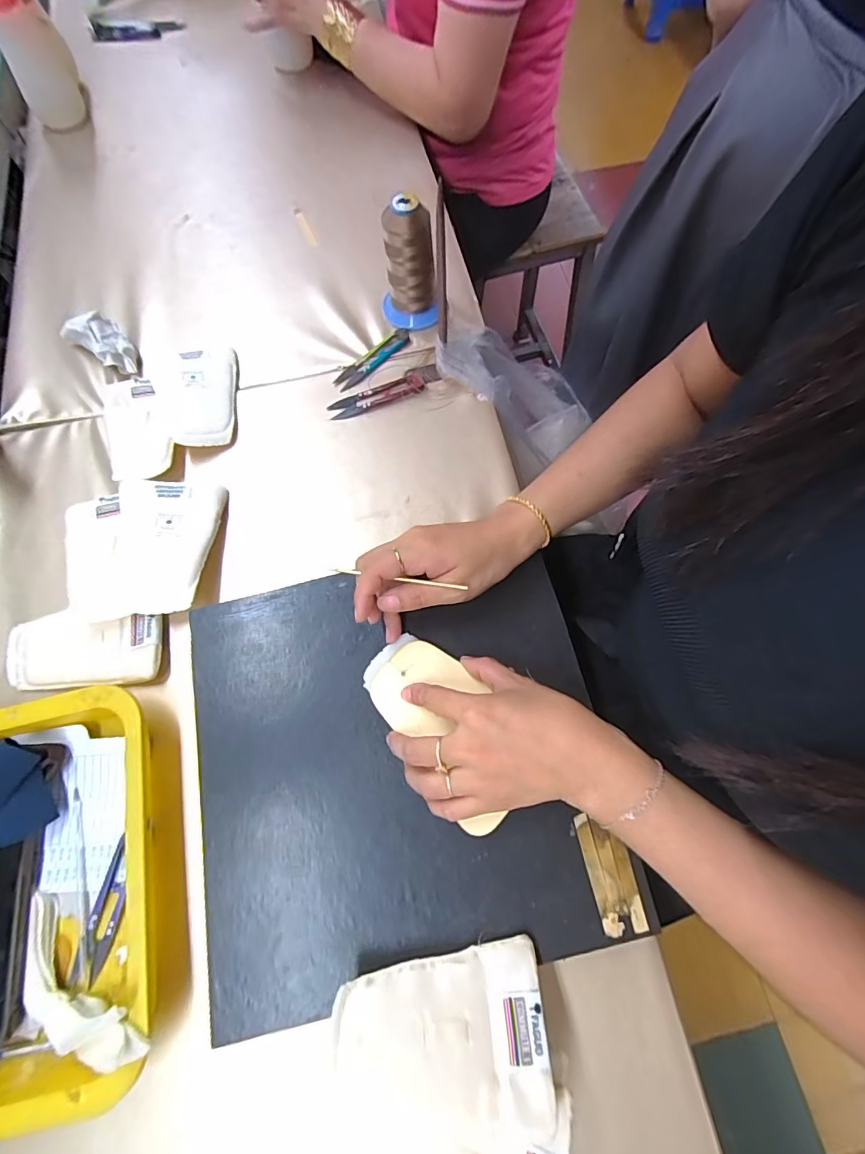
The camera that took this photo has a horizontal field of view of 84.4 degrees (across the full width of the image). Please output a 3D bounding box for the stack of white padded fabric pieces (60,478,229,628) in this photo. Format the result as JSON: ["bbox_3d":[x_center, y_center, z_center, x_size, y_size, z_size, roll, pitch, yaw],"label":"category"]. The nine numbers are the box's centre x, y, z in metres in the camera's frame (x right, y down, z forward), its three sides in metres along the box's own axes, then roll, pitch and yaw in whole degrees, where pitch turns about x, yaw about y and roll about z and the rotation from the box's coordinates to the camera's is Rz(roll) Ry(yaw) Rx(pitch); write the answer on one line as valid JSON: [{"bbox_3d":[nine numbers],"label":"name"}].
[{"bbox_3d":[-0.265,-0.027,0.431,0.139,0.024,0.130,-6,71,-2],"label":"stack of white padded fabric pieces"}]

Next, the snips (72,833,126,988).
[{"bbox_3d":[-0.235,0.240,0.345,0.023,0.005,0.091,10,71,4],"label":"snips"}]

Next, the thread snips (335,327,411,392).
[{"bbox_3d":[-0.065,-0.235,0.514,0.027,0.008,0.096,43,76,14],"label":"thread snips"}]

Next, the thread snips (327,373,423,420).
[{"bbox_3d":[-0.058,-0.188,0.496,0.099,0.012,0.026,-19,72,-6],"label":"thread snips"}]

